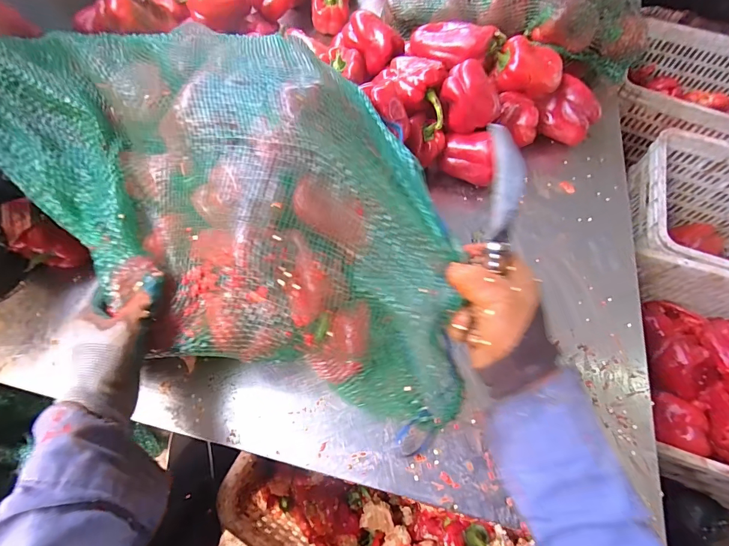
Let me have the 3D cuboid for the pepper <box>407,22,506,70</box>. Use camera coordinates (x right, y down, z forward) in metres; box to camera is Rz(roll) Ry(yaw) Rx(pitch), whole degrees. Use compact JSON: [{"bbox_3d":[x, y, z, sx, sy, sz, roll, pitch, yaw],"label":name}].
[{"bbox_3d":[0.144,-0.369,0.597,0.152,0.052,0.064,15,63,20],"label":"pepper"}]

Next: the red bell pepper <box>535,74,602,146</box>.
[{"bbox_3d":[0.347,-0.269,0.633,0.079,0.085,0.090,-36,71,-18],"label":"red bell pepper"}]

